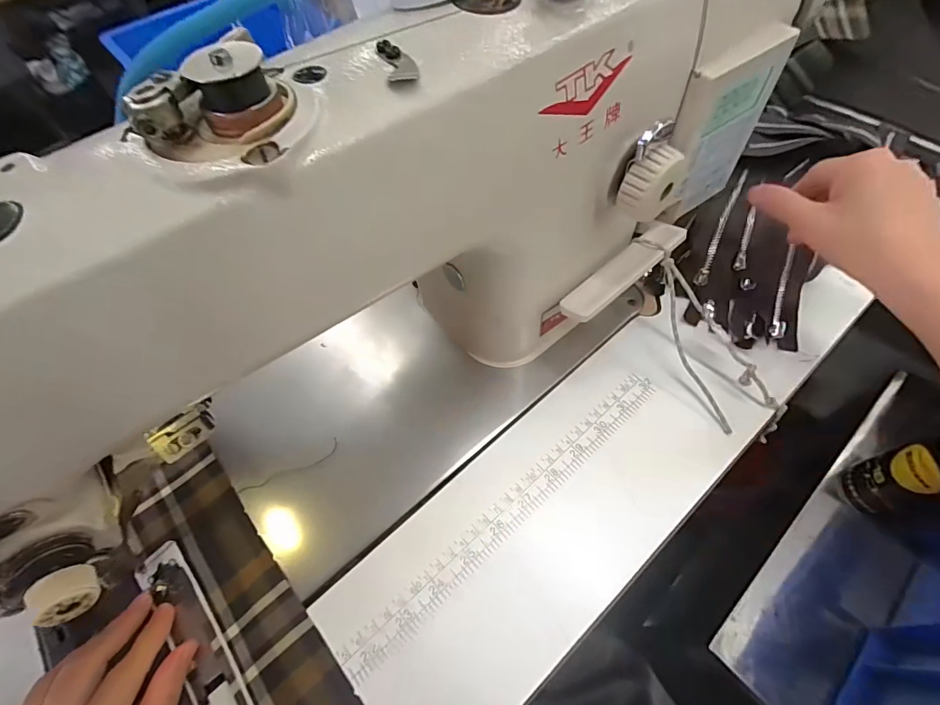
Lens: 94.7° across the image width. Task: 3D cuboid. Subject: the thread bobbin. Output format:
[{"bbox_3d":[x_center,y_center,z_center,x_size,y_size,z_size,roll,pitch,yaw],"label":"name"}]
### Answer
[{"bbox_3d":[-0.077,-0.086,0.142,0.025,0.021,0.021,-28,60,-12],"label":"thread bobbin"}]

